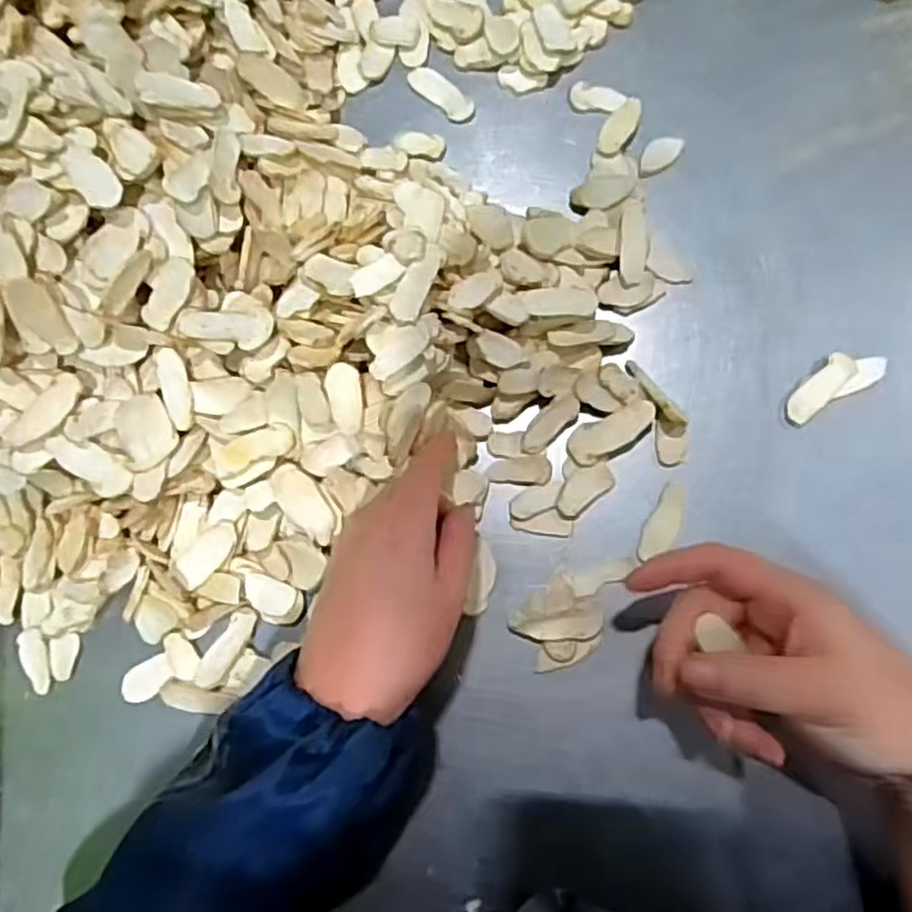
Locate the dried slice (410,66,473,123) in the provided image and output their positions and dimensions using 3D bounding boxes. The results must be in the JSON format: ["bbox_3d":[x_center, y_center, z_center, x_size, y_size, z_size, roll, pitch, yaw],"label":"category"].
[{"bbox_3d":[-0.009,-0.217,0.434,0.046,0.004,0.017,41,88,9],"label":"dried slice"}]

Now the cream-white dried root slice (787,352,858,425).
[{"bbox_3d":[0.195,-0.036,0.389,0.016,0.004,0.045,42,88,9],"label":"cream-white dried root slice"}]

